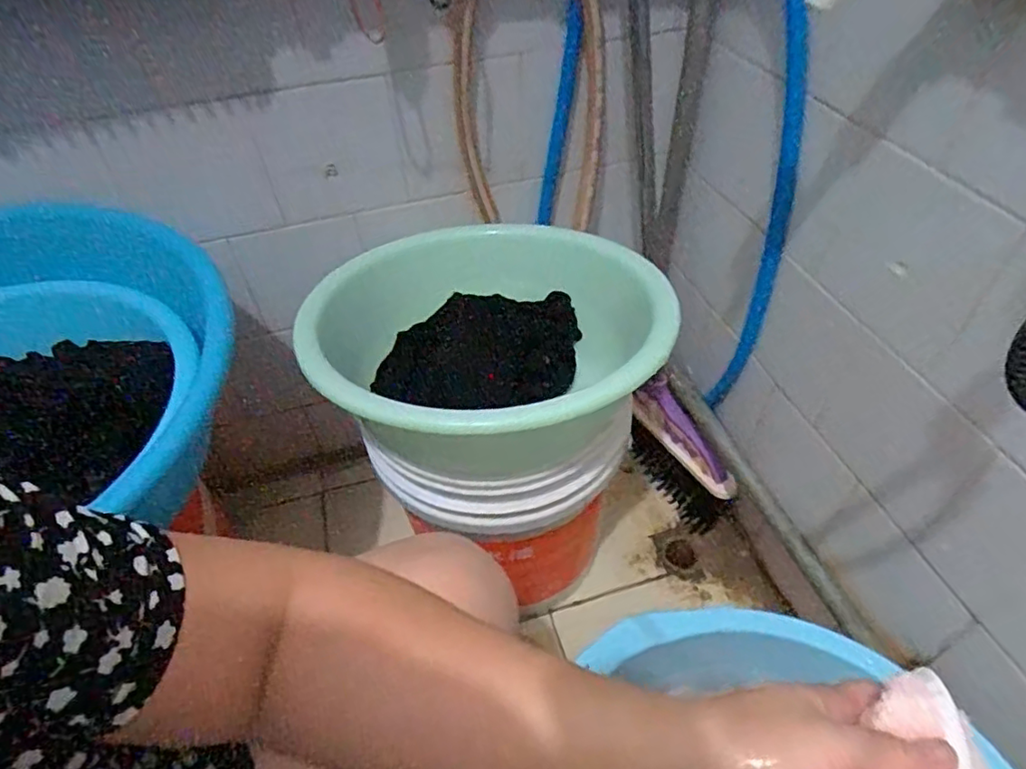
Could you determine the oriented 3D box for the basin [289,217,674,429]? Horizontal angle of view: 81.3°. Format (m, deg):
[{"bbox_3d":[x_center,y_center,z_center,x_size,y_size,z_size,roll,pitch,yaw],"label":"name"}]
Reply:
[{"bbox_3d":[-0.019,-0.043,0.619,0.340,0.150,0.343,-2,46,2],"label":"basin"}]

